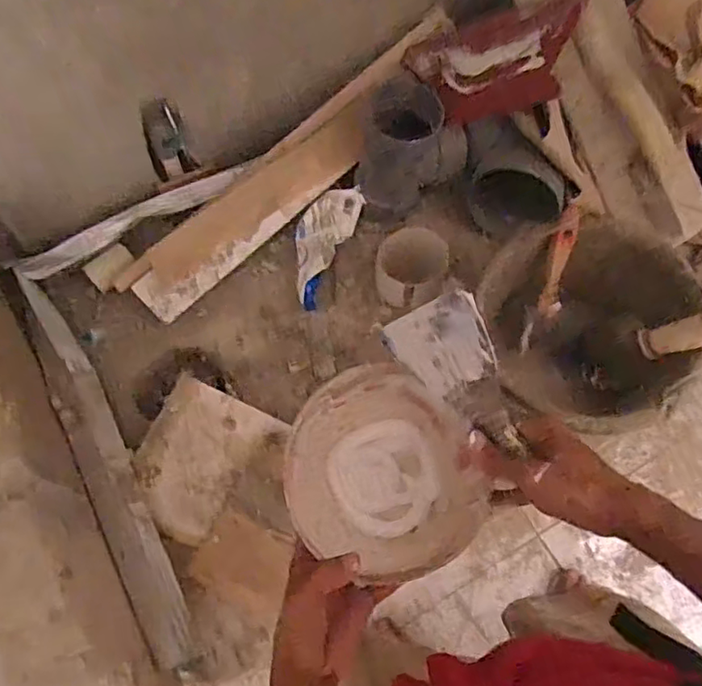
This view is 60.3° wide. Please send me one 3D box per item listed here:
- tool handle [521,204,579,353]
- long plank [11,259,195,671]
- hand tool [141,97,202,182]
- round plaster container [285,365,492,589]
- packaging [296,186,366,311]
[{"bbox_3d":[0.228,-0.083,0.663,0.030,0.135,0.009,10,33,2],"label":"tool handle"},{"bbox_3d":[-0.288,0.124,0.687,0.058,0.047,0.493,-28,71,-9],"label":"long plank"},{"bbox_3d":[-0.239,-0.262,0.782,0.053,0.104,0.015,-19,47,-8],"label":"hand tool"},{"bbox_3d":[0.027,0.123,0.584,0.171,0.051,0.188,-3,69,-2],"label":"round plaster container"},{"bbox_3d":[-0.042,-0.135,0.800,0.063,0.034,0.168,23,71,9],"label":"packaging"}]

